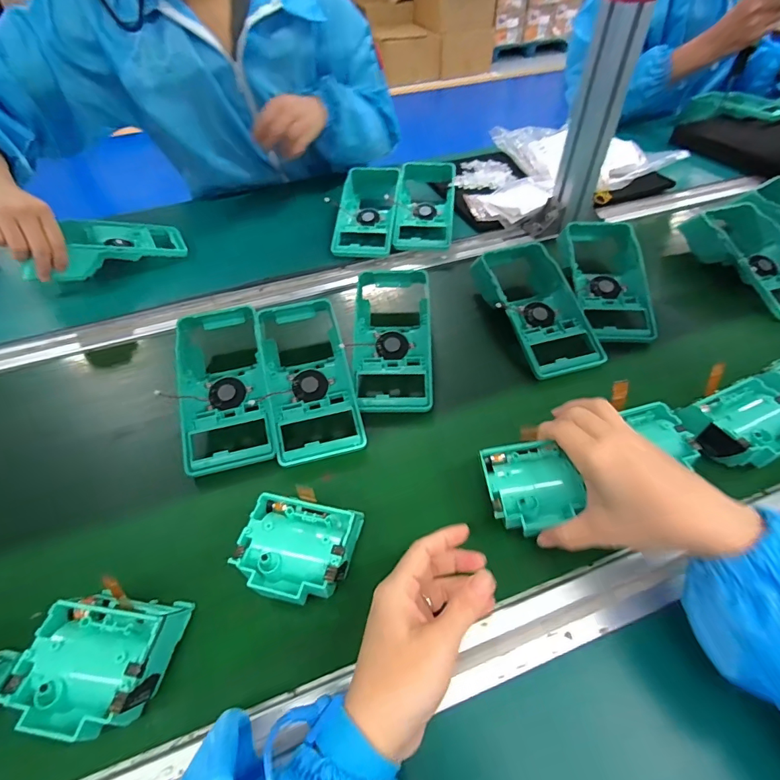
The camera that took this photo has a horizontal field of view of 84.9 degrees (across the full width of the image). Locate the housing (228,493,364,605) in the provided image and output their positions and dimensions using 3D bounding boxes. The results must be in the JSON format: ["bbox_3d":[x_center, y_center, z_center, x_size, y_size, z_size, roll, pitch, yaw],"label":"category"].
[{"bbox_3d":[-0.064,0.116,0.309,0.077,0.038,0.071,6,47,12],"label":"housing"}]

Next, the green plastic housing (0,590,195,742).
[{"bbox_3d":[-0.180,0.172,0.272,0.078,0.046,0.080,2,46,8],"label":"green plastic housing"}]

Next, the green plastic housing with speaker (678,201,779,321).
[{"bbox_3d":[0.458,-0.166,0.534,0.091,0.063,0.191,-14,46,-7],"label":"green plastic housing with speaker"}]

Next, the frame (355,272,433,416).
[{"bbox_3d":[0.004,-0.061,0.466,0.084,0.050,0.196,-3,58,3],"label":"frame"}]

